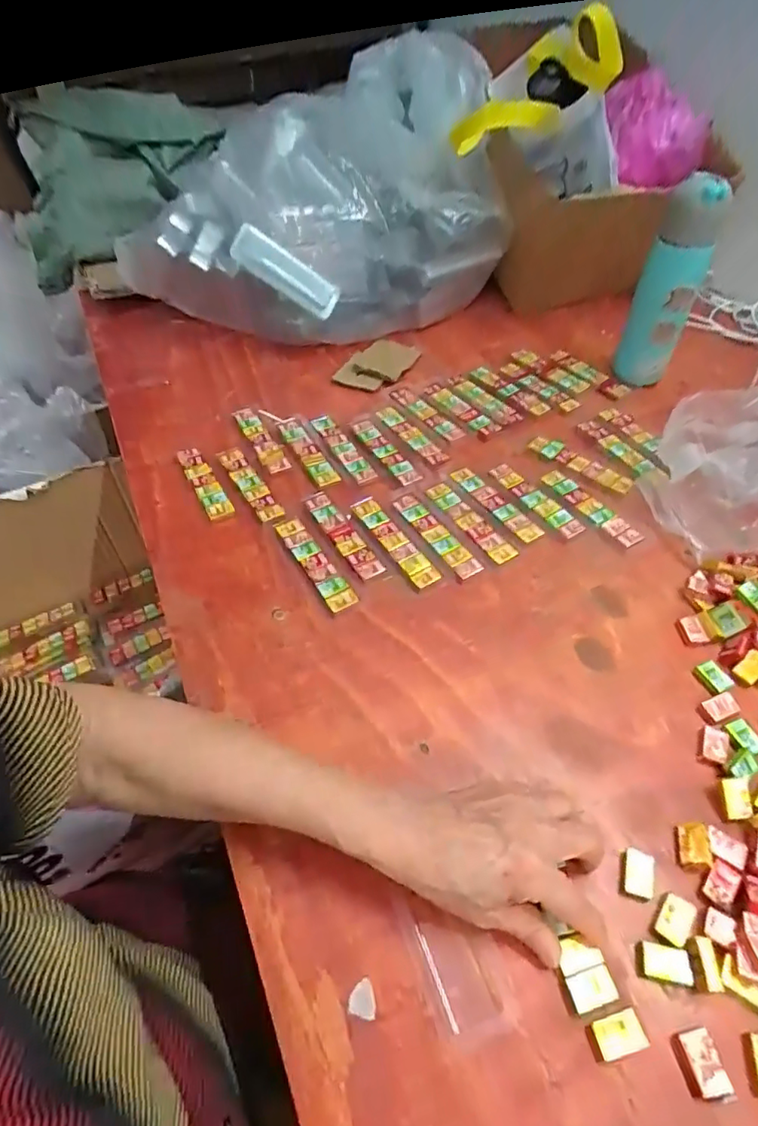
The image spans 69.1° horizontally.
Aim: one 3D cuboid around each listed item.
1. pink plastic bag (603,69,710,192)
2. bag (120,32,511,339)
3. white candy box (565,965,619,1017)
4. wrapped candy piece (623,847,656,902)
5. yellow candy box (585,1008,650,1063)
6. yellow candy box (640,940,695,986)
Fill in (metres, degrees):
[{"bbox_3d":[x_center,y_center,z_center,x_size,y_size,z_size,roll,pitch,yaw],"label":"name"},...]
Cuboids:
[{"bbox_3d":[0.378,-0.586,0.755,0.129,0.119,0.072,-21,53,-15],"label":"pink plastic bag"},{"bbox_3d":[-0.097,-0.492,0.758,0.491,0.253,0.320,-17,52,-12],"label":"bag"},{"bbox_3d":[0.119,0.239,0.309,0.026,0.006,0.017,-12,51,-9],"label":"white candy box"},{"bbox_3d":[0.164,0.196,0.345,0.018,0.009,0.027,14,52,13],"label":"wrapped candy piece"},{"bbox_3d":[0.128,0.254,0.296,0.028,0.009,0.017,-14,51,-10],"label":"yellow candy box"},{"bbox_3d":[0.164,0.230,0.316,0.026,0.008,0.018,9,51,9],"label":"yellow candy box"}]

